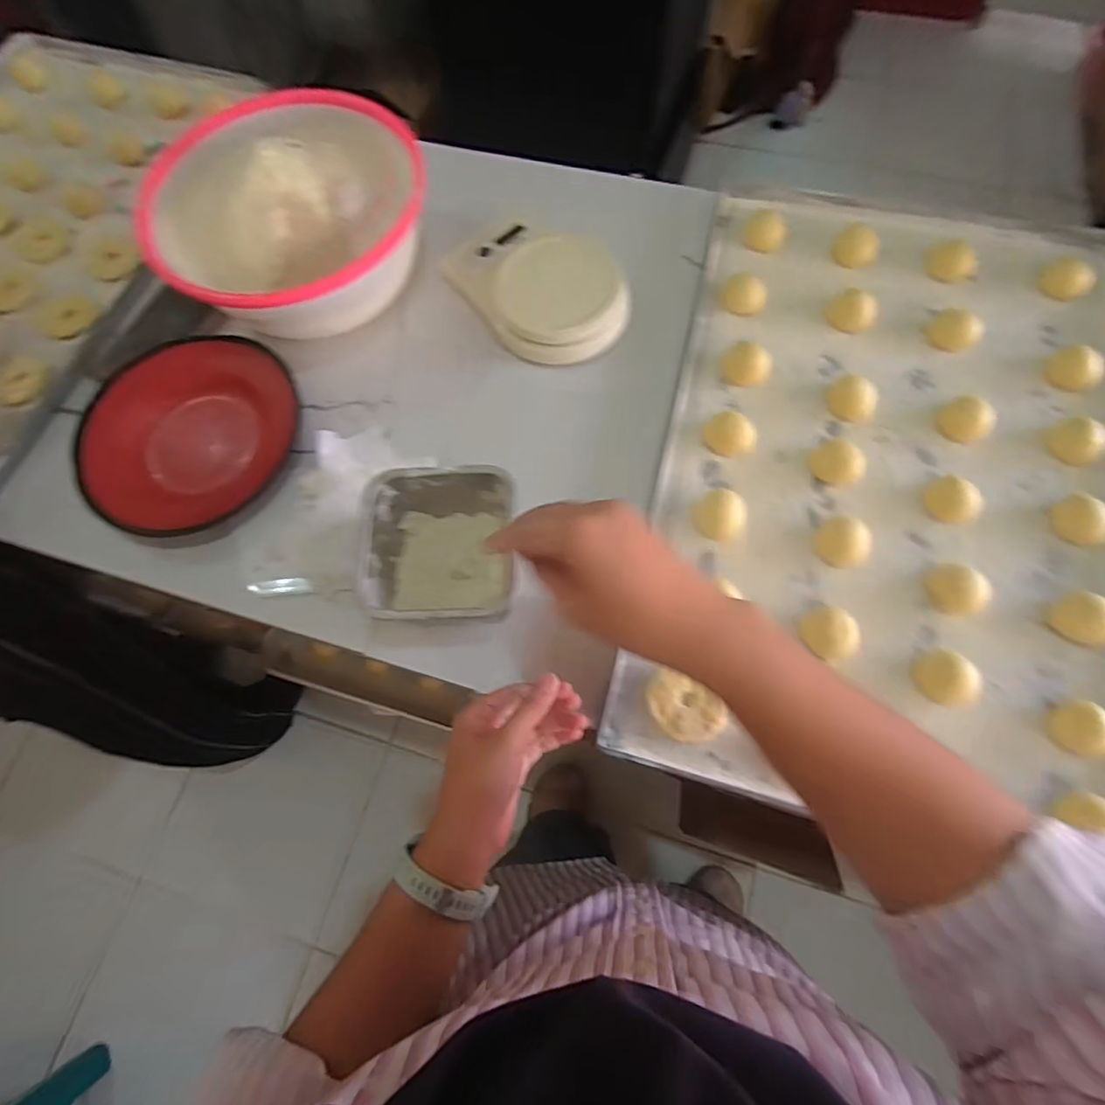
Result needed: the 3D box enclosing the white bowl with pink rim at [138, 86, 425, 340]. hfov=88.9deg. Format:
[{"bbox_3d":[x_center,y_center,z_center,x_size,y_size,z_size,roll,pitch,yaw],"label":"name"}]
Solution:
[{"bbox_3d":[-0.273,-0.345,0.569,0.249,0.114,0.230,-1,71,3],"label":"white bowl with pink rim"}]

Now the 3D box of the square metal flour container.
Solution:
[{"bbox_3d":[-0.084,0.002,0.452,0.113,0.085,0.118,1,71,4],"label":"square metal flour container"}]

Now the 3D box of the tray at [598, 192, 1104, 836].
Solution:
[{"bbox_3d":[0.311,-0.077,0.502,0.405,0.025,0.595,14,71,7],"label":"tray"}]

